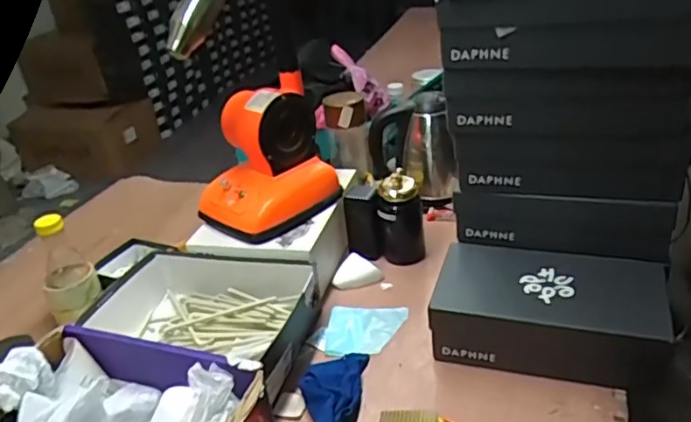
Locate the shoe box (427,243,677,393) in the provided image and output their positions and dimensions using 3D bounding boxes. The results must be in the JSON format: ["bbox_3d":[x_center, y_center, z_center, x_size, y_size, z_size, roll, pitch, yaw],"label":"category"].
[{"bbox_3d":[0.283,0.140,0.839,0.296,0.103,0.160,4,31,20],"label":"shoe box"}]

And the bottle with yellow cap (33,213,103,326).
[{"bbox_3d":[-0.460,0.095,0.987,0.077,0.171,0.087,-1,30,10],"label":"bottle with yellow cap"}]

